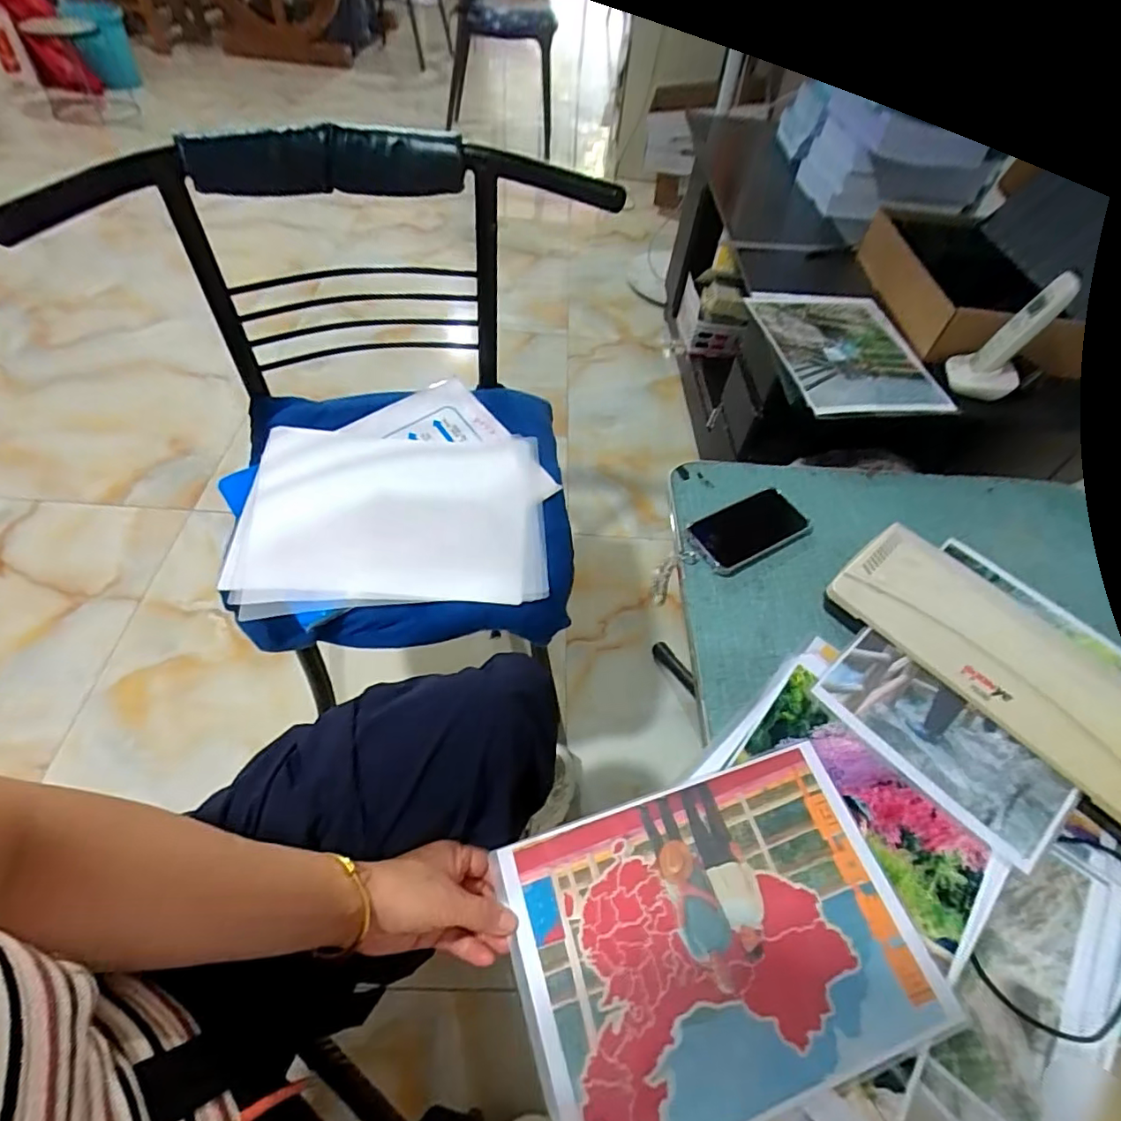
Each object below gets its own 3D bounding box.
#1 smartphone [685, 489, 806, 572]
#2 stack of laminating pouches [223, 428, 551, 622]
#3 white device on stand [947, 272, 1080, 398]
[{"bbox_3d":[0.225,-0.038,0.668,0.141,0.016,0.071,-24,59,-22],"label":"smartphone"},{"bbox_3d":[-0.187,-0.051,0.627,0.327,0.026,0.238,-3,57,-6],"label":"stack of laminating pouches"},{"bbox_3d":[0.596,-0.290,0.739,0.075,0.160,0.073,16,53,6],"label":"white device on stand"}]

